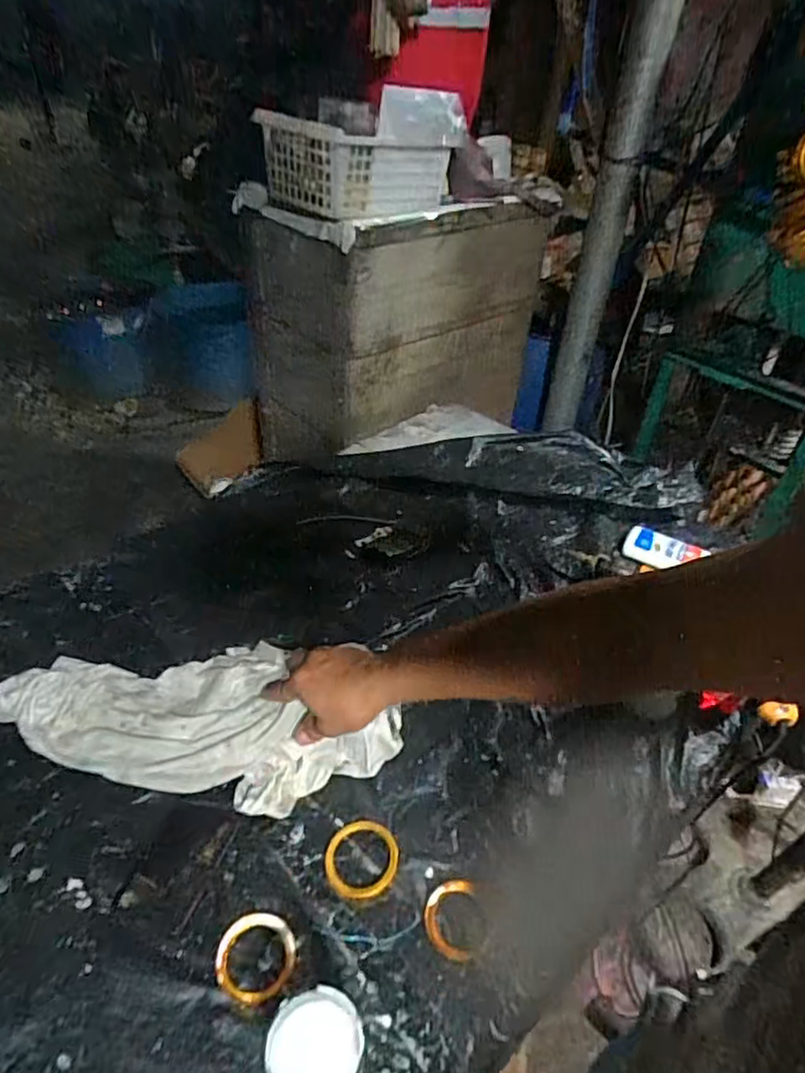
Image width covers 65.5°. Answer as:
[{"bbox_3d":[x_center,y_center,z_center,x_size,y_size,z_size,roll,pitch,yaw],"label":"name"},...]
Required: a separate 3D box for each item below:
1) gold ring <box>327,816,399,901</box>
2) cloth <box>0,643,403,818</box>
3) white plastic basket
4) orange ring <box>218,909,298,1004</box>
[{"bbox_3d":[-0.042,0.329,0.644,0.073,0.004,0.078,3,39,-2],"label":"gold ring"},{"bbox_3d":[-0.230,0.193,0.717,0.450,0.073,0.192,8,39,4],"label":"cloth"},{"bbox_3d":[-0.077,-0.695,1.176,0.186,0.147,0.318,25,44,23],"label":"white plastic basket"},{"bbox_3d":[-0.132,0.380,0.568,0.069,0.007,0.070,3,39,-2],"label":"orange ring"}]

